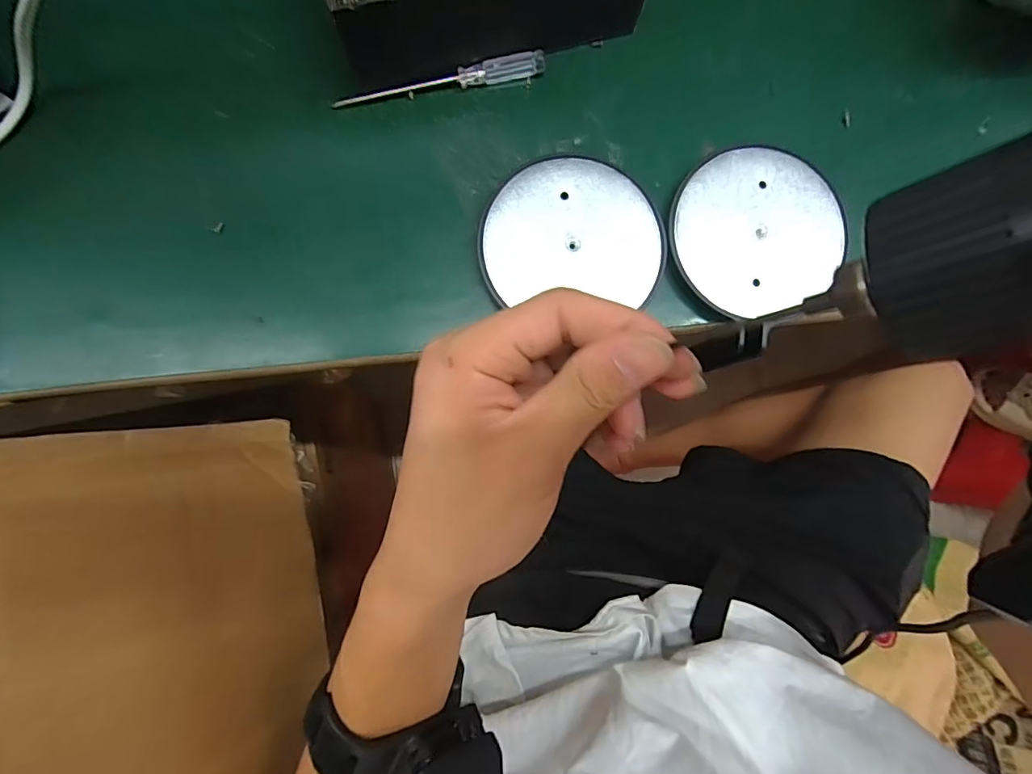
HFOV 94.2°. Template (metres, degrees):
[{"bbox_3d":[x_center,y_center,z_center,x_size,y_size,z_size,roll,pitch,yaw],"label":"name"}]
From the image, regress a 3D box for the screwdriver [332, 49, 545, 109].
[{"bbox_3d":[-0.040,-0.167,0.260,0.114,0.007,0.010,-13,86,-4],"label":"screwdriver"}]

